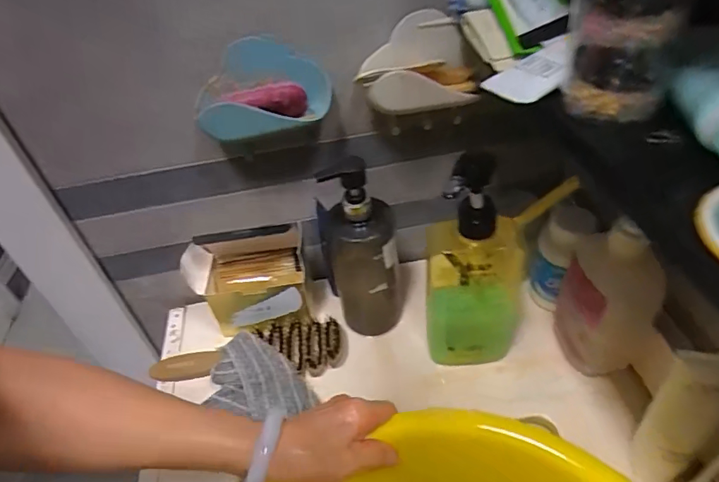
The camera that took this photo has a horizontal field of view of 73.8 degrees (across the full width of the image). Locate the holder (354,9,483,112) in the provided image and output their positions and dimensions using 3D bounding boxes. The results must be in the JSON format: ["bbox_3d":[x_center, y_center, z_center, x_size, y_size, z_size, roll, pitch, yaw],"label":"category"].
[{"bbox_3d":[0.047,-0.157,0.429,0.097,0.081,0.044,-12,41,-5],"label":"holder"}]

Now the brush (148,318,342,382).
[{"bbox_3d":[-0.122,0.121,0.525,0.207,0.036,0.059,-3,41,5],"label":"brush"}]

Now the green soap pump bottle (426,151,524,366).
[{"bbox_3d":[0.104,0.040,0.444,0.085,0.220,0.048,0,42,9],"label":"green soap pump bottle"}]

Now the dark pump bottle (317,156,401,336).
[{"bbox_3d":[0.001,0.004,0.474,0.065,0.184,0.055,-5,41,3],"label":"dark pump bottle"}]

